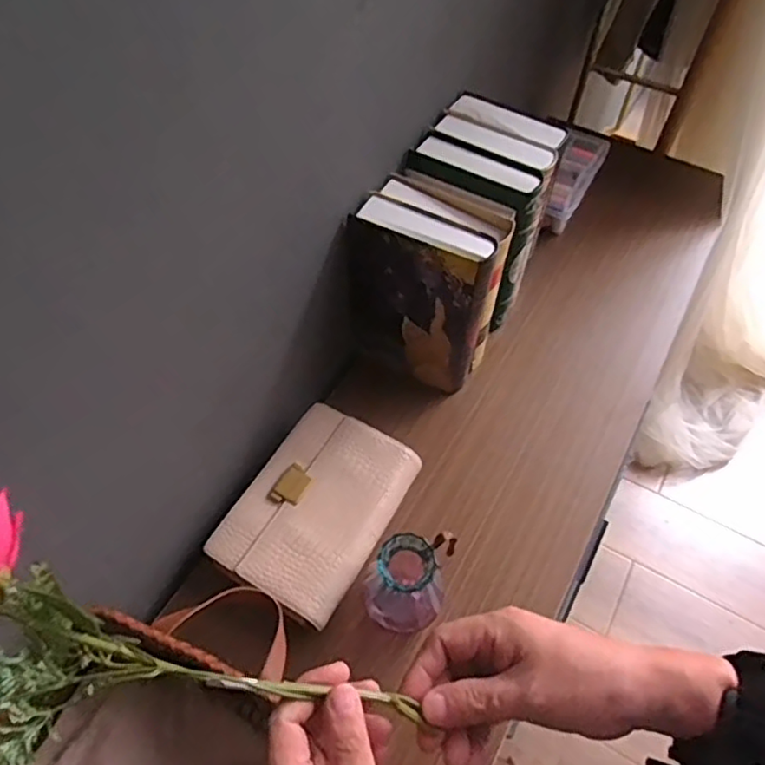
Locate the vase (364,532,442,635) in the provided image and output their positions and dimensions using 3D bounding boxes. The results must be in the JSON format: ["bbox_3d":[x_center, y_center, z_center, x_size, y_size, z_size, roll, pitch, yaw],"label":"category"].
[{"bbox_3d":[0.021,0.222,0.671,0.079,0.139,0.086,-25,60,-17],"label":"vase"}]

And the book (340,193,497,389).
[{"bbox_3d":[0.042,-0.101,0.814,0.174,0.275,0.053,20,58,12],"label":"book"}]

